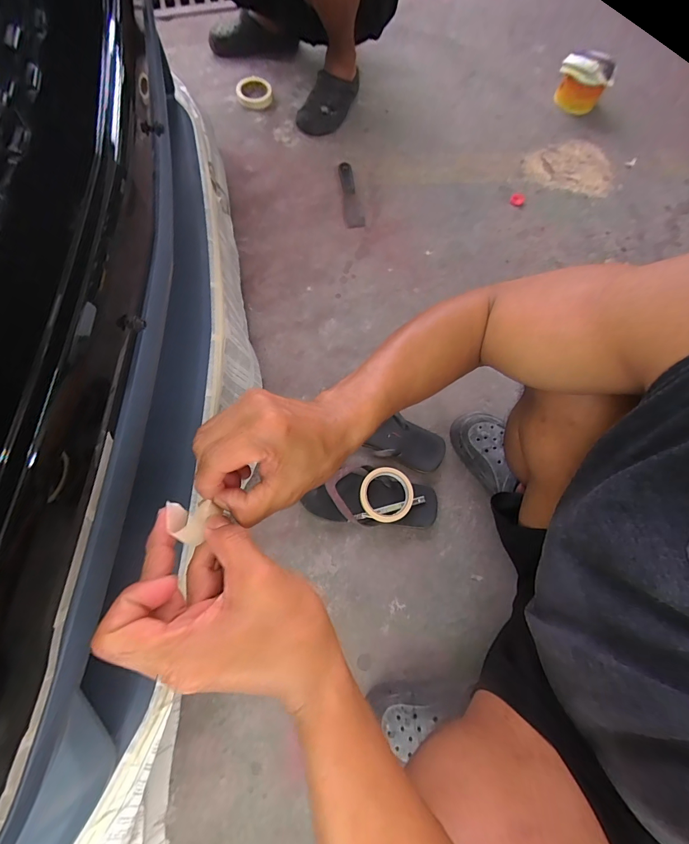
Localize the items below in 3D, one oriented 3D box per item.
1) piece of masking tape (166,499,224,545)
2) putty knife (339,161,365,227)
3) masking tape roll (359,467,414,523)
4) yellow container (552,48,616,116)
[{"bbox_3d":[-0.106,0.067,0.240,0.030,0.023,0.026,16,73,4],"label":"piece of masking tape"},{"bbox_3d":[0.018,-0.596,0.915,0.048,0.020,0.205,-6,72,-3],"label":"putty knife"},{"bbox_3d":[0.080,0.136,0.659,0.098,0.021,0.099,0,72,-1],"label":"masking tape roll"},{"bbox_3d":[0.786,-1.117,1.165,0.161,0.095,0.172,21,73,5],"label":"yellow container"}]

